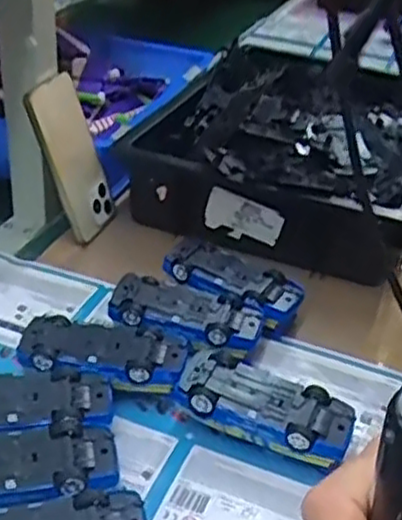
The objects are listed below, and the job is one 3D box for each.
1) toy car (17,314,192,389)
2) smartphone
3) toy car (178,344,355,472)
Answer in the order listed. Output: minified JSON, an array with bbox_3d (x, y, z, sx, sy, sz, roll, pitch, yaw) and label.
[{"bbox_3d":[-0.077,0.081,0.571,0.132,0.044,0.062,5,34,1],"label":"toy car"},{"bbox_3d":[-0.130,-0.106,0.735,0.013,0.161,0.077,-1,29,29],"label":"smartphone"},{"bbox_3d":[0.045,0.114,0.532,0.131,0.044,0.058,17,36,19],"label":"toy car"}]

